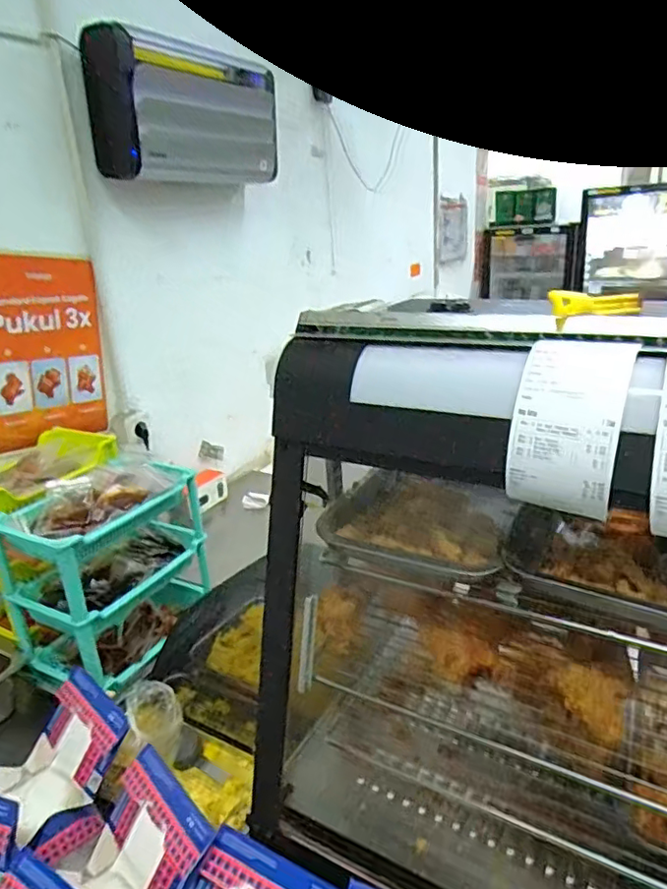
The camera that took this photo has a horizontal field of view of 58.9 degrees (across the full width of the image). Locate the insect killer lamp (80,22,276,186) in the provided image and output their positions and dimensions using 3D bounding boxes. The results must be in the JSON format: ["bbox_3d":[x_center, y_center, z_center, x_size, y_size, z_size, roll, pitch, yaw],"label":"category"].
[{"bbox_3d":[-0.343,-0.793,1.428,0.108,0.280,0.539,8,23,30],"label":"insect killer lamp"}]

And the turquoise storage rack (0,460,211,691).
[{"bbox_3d":[-0.414,0.226,1.070,0.235,0.313,0.293,8,23,29],"label":"turquoise storage rack"}]

